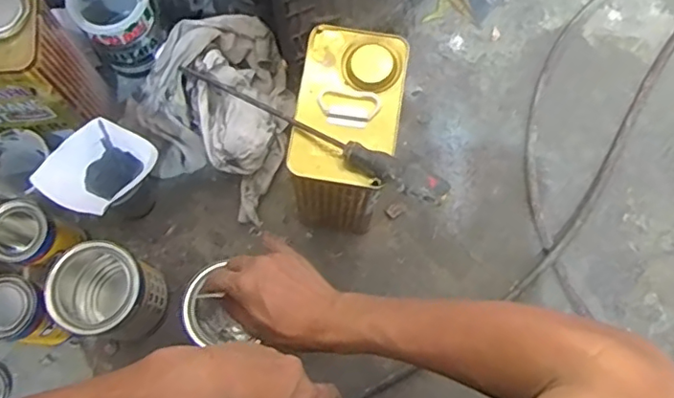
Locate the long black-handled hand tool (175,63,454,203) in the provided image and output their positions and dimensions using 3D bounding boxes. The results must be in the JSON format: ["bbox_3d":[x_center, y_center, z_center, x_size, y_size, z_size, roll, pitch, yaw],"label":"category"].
[{"bbox_3d":[-0.029,-0.072,0.570,0.298,0.042,0.026,30,77,9],"label":"long black-handled hand tool"}]

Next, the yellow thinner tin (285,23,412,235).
[{"bbox_3d":[0.014,-0.063,0.705,0.106,0.253,0.174,11,75,4],"label":"yellow thinner tin"}]

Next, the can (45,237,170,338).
[{"bbox_3d":[-0.275,0.116,0.709,0.108,0.133,0.099,0,75,1],"label":"can"}]

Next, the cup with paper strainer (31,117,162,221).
[{"bbox_3d":[-0.279,-0.020,0.735,0.098,0.145,0.114,35,78,10],"label":"cup with paper strainer"}]

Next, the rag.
[{"bbox_3d":[-0.168,-0.130,0.799,0.224,0.090,0.244,23,77,7],"label":"rag"}]

